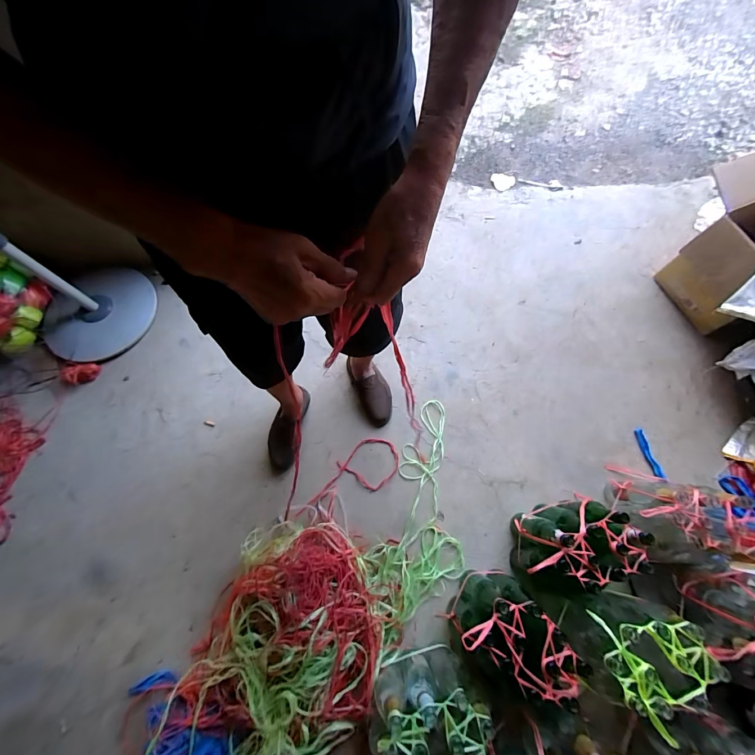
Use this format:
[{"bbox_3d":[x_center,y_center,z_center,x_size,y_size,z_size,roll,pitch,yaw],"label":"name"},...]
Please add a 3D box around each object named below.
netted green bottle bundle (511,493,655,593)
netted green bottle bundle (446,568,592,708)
[{"bbox_3d":[0.503,0.438,0.901,0.291,0.262,0.177,-17,71,-4],"label":"netted green bottle bundle"},{"bbox_3d":[0.317,0.636,0.820,0.225,0.245,0.265,-31,72,-9],"label":"netted green bottle bundle"}]

